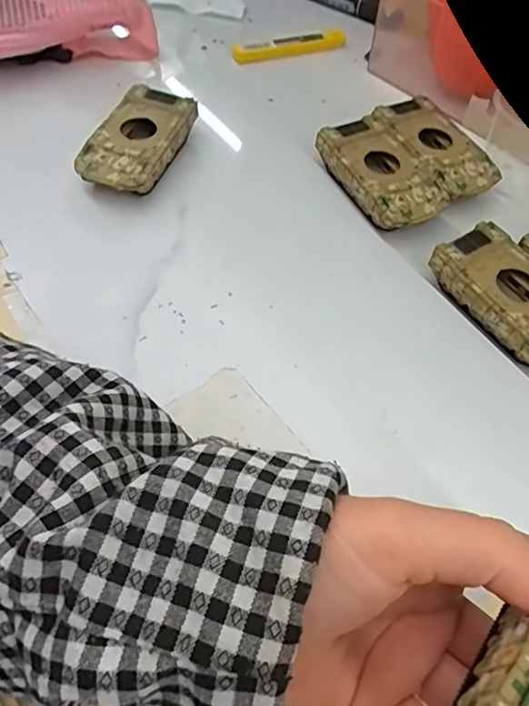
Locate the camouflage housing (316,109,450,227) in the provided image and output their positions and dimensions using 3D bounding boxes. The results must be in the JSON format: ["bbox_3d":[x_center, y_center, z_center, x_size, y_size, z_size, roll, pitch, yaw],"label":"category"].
[{"bbox_3d":[0.079,-0.118,0.358,0.049,0.026,0.092,-24,63,-18],"label":"camouflage housing"}]

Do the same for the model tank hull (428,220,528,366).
[{"bbox_3d":[0.145,-0.029,0.309,0.051,0.027,0.094,-28,64,-19],"label":"model tank hull"}]

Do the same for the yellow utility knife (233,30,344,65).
[{"bbox_3d":[0.024,-0.265,0.455,0.109,0.011,0.019,-19,61,-15],"label":"yellow utility knife"}]

